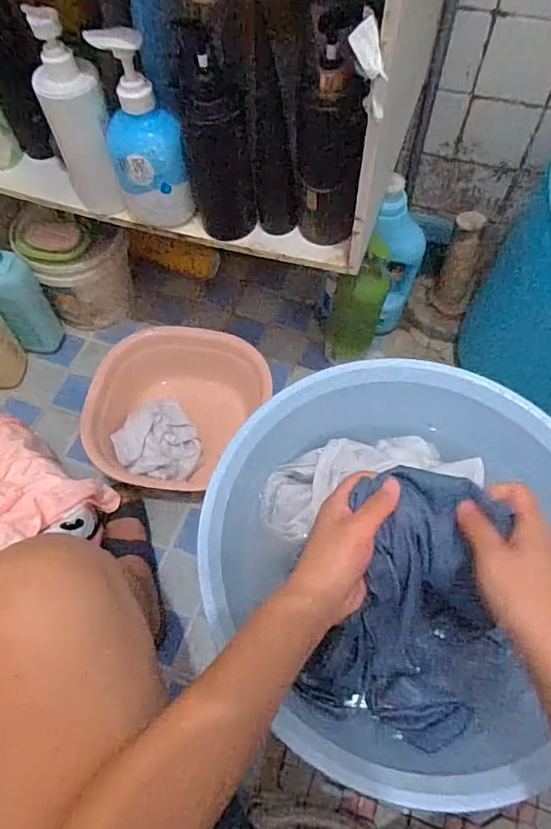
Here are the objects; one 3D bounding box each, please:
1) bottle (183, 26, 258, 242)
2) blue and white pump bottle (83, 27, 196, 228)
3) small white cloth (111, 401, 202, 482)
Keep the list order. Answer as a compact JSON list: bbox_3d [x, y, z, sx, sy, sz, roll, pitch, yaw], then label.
[{"bbox_3d":[-0.064,-0.296,0.569,0.069,0.195,0.069,-12,62,-5],"label":"bottle"},{"bbox_3d":[-0.142,-0.294,0.556,0.078,0.194,0.067,-16,62,-7],"label":"blue and white pump bottle"},{"bbox_3d":[-0.184,0.048,0.806,0.123,0.046,0.132,-30,65,-14],"label":"small white cloth"}]

